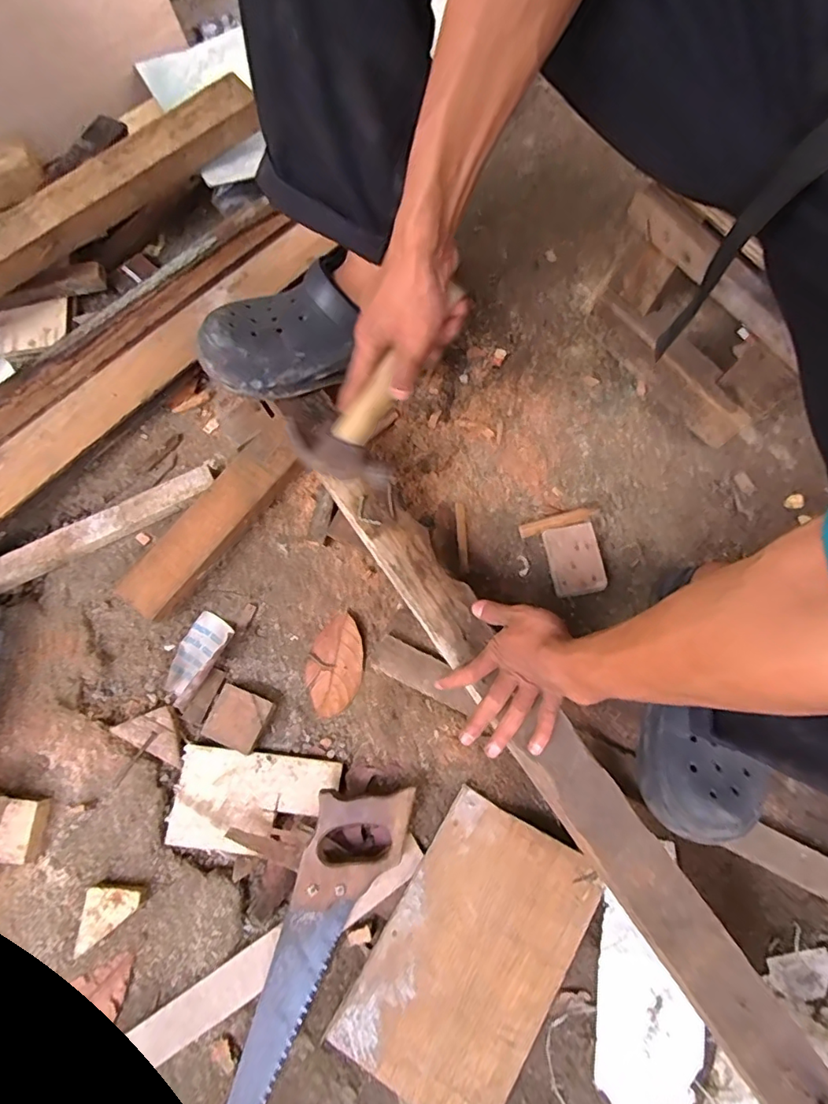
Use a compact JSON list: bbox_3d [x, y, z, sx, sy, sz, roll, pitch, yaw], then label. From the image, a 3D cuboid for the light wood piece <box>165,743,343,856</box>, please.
[{"bbox_3d":[-0.174,0.271,0.579,0.171,0.011,0.100,6,75,2],"label":"light wood piece"}]

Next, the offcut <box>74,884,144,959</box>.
[{"bbox_3d":[-0.315,0.363,0.547,0.071,0.020,0.044,-36,78,-8],"label":"offcut"}]

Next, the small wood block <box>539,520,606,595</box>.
[{"bbox_3d":[0.187,0.009,0.627,0.059,0.022,0.082,-11,75,-2],"label":"small wood block"}]

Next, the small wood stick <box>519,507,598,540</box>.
[{"bbox_3d":[0.172,-0.037,0.642,0.091,0.015,0.017,-14,76,-3],"label":"small wood stick"}]

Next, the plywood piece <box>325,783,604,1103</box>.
[{"bbox_3d":[0.058,0.396,0.529,0.171,0.018,0.262,32,78,9],"label":"plywood piece"}]

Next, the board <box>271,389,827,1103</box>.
[{"bbox_3d":[0.107,0.157,0.517,0.065,0.024,0.824,-35,77,-8],"label":"board"}]

